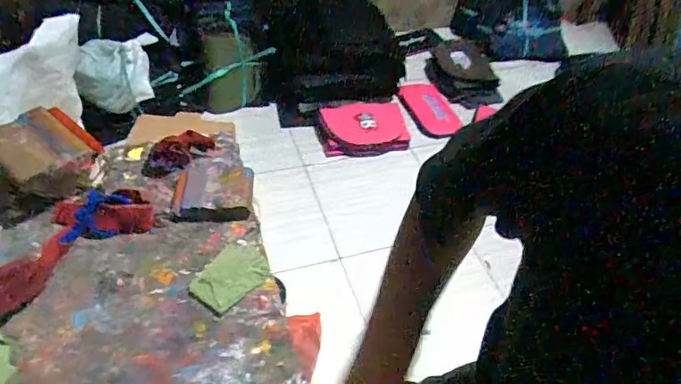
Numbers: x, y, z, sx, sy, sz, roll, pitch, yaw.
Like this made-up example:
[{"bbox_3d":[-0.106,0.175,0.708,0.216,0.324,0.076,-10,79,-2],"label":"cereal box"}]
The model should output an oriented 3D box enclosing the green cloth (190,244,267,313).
[{"bbox_3d":[-0.126,0.095,0.558,0.064,0.005,0.087,31,52,23],"label":"green cloth"}]

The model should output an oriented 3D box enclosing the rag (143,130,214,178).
[{"bbox_3d":[-0.222,-0.053,0.665,0.101,0.048,0.031,-25,53,-25],"label":"rag"}]

